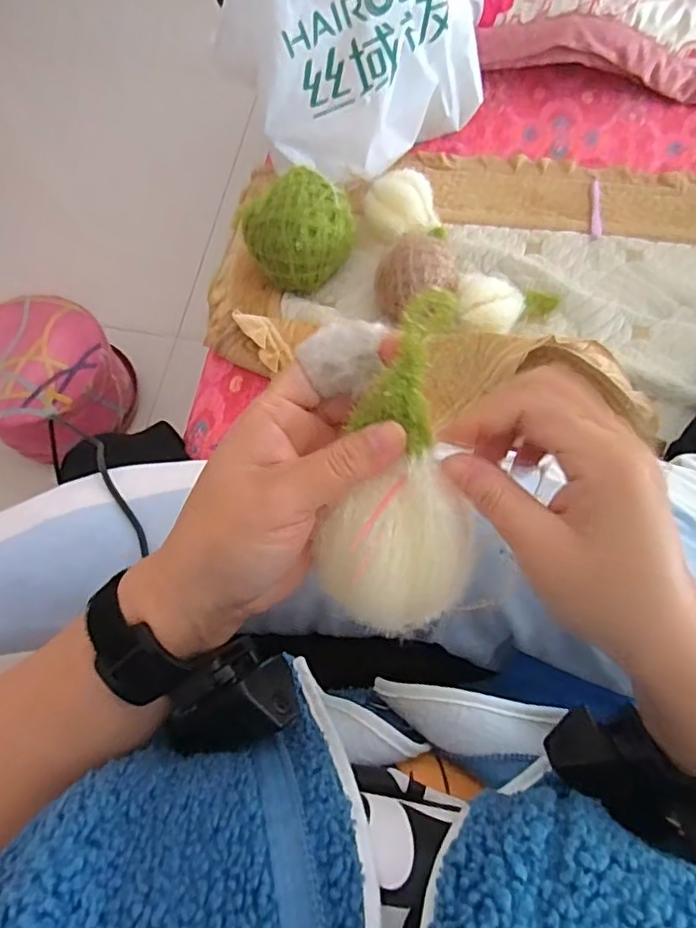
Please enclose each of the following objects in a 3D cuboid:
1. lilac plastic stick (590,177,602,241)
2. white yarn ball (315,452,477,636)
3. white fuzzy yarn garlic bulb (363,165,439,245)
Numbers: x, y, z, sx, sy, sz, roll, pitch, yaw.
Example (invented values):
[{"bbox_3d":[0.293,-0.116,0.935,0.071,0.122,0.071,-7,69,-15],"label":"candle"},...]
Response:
[{"bbox_3d":[0.333,-0.343,0.779,0.013,0.005,0.101,9,70,2],"label":"lilac plastic stick"},{"bbox_3d":[0.025,0.044,0.273,0.069,0.075,0.063,0,70,-1],"label":"white yarn ball"},{"bbox_3d":[0.069,-0.314,0.727,0.083,0.079,0.076,0,70,-1],"label":"white fuzzy yarn garlic bulb"}]

